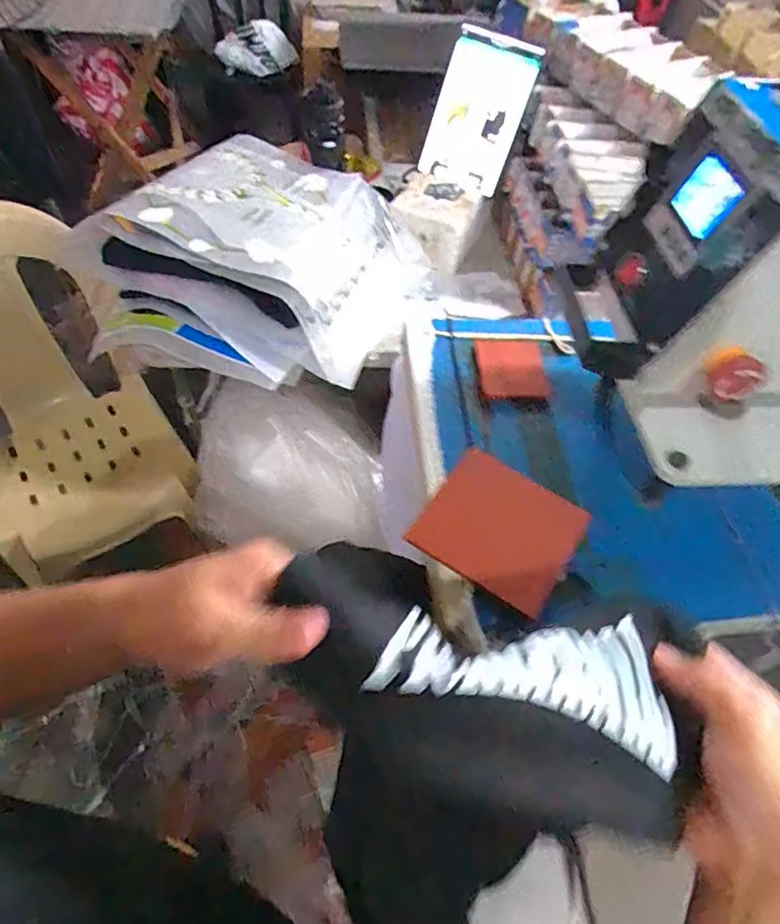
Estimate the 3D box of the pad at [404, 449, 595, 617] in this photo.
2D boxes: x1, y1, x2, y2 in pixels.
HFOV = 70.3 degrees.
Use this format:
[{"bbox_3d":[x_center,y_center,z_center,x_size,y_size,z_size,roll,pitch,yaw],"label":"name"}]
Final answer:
[{"bbox_3d":[0.105,0.062,0.531,0.135,0.007,0.113,31,79,10],"label":"pad"}]

